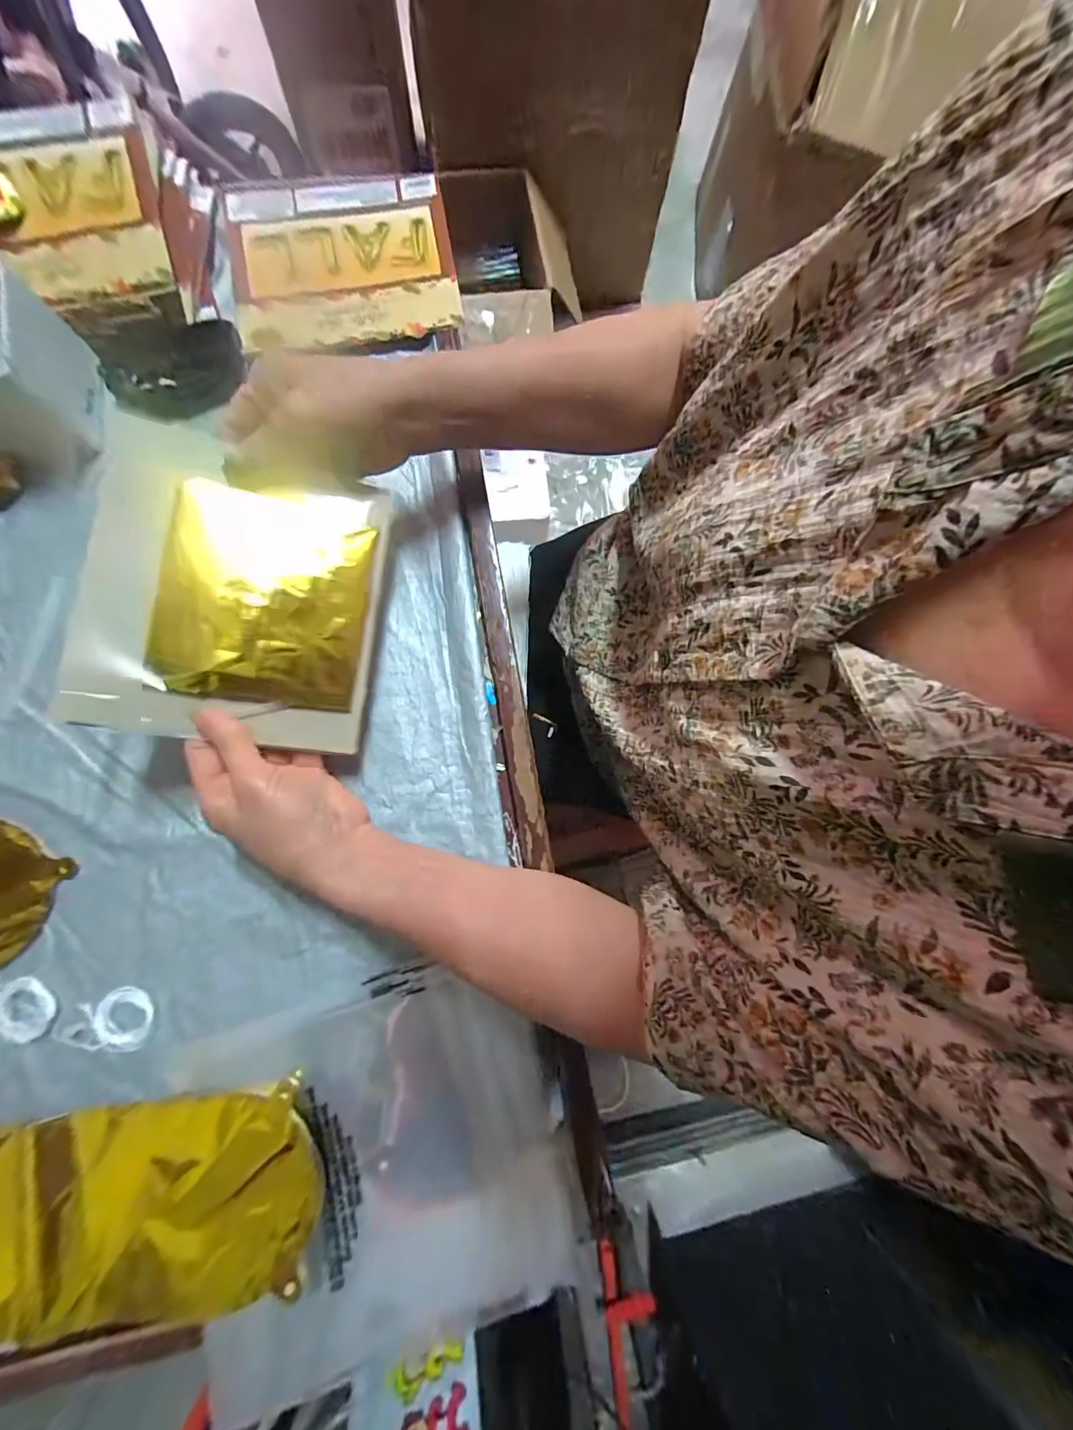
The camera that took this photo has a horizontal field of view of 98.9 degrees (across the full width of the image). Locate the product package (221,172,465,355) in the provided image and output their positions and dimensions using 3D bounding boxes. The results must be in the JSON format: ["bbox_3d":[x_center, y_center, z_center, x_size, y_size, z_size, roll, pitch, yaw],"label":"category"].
[{"bbox_3d":[-0.175,-0.407,0.414,0.194,0.027,0.165,-10,82,-6],"label":"product package"}]

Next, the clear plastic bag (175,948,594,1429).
[{"bbox_3d":[-0.105,0.300,0.309,0.248,0.035,0.211,-17,83,-7],"label":"clear plastic bag"}]

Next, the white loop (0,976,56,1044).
[{"bbox_3d":[-0.367,0.212,0.328,0.043,0.004,0.038,38,81,2],"label":"white loop"}]

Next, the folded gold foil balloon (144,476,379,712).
[{"bbox_3d":[-0.176,-0.081,0.306,0.116,0.006,0.143,9,90,-27],"label":"folded gold foil balloon"}]

